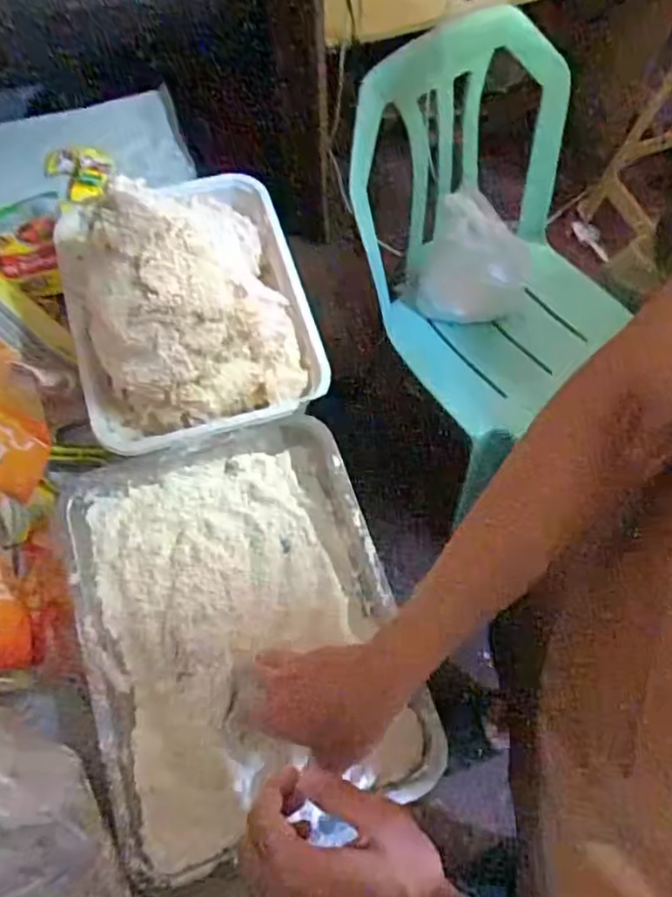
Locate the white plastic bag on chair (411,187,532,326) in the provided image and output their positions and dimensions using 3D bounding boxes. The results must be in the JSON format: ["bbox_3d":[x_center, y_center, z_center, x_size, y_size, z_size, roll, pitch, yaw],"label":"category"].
[{"bbox_3d":[0.219,-0.308,1.093,0.183,0.206,0.105,7,66,5],"label":"white plastic bag on chair"}]

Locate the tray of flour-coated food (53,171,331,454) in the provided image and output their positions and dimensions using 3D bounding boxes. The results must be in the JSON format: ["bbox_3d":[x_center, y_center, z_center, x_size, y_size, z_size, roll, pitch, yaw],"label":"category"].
[{"bbox_3d":[-0.150,-0.164,0.638,0.231,0.160,0.279,-17,66,-6],"label":"tray of flour-coated food"}]

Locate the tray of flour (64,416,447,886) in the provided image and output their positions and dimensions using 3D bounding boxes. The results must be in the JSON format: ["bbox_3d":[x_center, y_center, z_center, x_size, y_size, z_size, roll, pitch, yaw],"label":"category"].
[{"bbox_3d":[-0.084,0.152,0.594,0.257,0.048,0.334,-19,66,-7],"label":"tray of flour"}]

